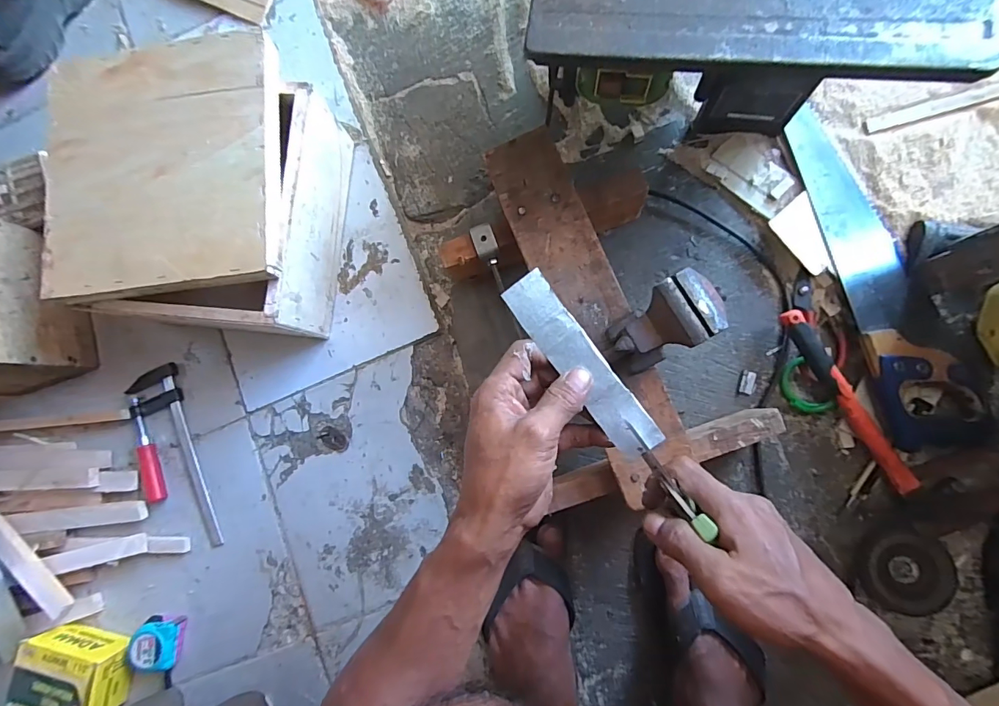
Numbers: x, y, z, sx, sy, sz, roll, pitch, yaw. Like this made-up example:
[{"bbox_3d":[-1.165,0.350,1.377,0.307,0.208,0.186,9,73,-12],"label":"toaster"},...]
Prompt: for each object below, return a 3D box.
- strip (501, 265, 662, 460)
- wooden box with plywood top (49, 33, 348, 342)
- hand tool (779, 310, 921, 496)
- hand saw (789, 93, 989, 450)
[{"bbox_3d":[0.058,0.008,0.314,0.032,0.004,0.147,-37,87,7],"label":"strip"},{"bbox_3d":[-0.367,-0.194,0.556,0.290,0.166,0.315,5,84,6],"label":"wooden box with plywood top"},{"bbox_3d":[0.390,0.052,0.495,0.020,0.036,0.232,-32,82,1],"label":"hand tool"},{"bbox_3d":[0.435,-0.101,0.505,0.096,0.030,0.393,-14,82,3],"label":"hand saw"}]

